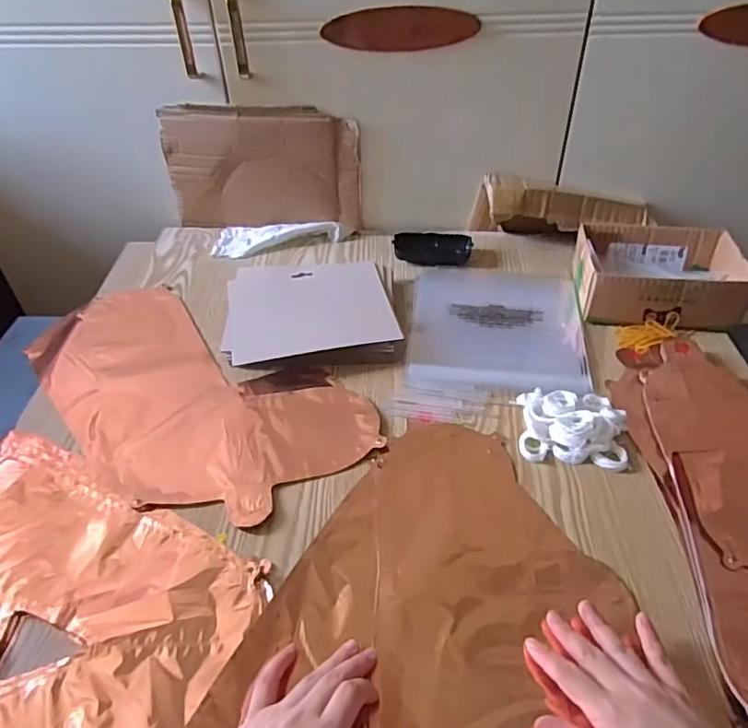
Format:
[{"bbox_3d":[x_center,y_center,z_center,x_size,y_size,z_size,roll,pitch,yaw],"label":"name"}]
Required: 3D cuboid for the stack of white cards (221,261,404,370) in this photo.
[{"bbox_3d":[-0.075,-0.068,0.708,0.200,0.029,0.172,-5,42,-5],"label":"stack of white cards"}]

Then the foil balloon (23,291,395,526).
[{"bbox_3d":[-0.214,0.024,0.639,0.422,0.011,0.230,32,51,32],"label":"foil balloon"}]

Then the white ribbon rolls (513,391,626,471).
[{"bbox_3d":[0.202,0.060,0.579,0.103,0.024,0.091,5,42,7],"label":"white ribbon rolls"}]

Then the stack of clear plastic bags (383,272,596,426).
[{"bbox_3d":[0.147,-0.036,0.701,0.212,0.011,0.301,7,42,9],"label":"stack of clear plastic bags"}]

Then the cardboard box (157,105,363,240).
[{"bbox_3d":[-0.157,-0.274,0.824,0.272,0.175,0.017,3,41,5],"label":"cardboard box"}]

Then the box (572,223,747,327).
[{"bbox_3d":[0.351,-0.109,0.717,0.185,0.069,0.141,4,42,6],"label":"box"}]

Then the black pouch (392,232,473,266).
[{"bbox_3d":[0.083,-0.163,0.807,0.107,0.027,0.039,-1,41,0],"label":"black pouch"}]

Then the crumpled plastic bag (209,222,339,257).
[{"bbox_3d":[-0.141,-0.189,0.840,0.179,0.022,0.077,-1,41,0],"label":"crumpled plastic bag"}]

